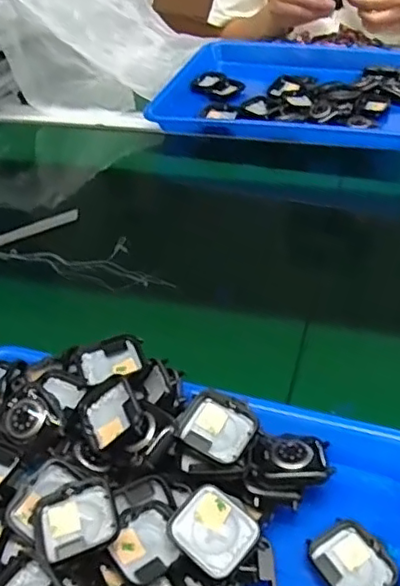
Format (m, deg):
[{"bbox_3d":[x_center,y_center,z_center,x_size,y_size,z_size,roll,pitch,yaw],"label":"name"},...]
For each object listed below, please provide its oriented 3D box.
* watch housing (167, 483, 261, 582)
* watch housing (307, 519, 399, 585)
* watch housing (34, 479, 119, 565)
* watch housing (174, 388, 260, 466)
[{"bbox_3d":[0.007,0.122,0.318,0.043,0.008,0.036,30,53,34],"label":"watch housing"},{"bbox_3d":[0.084,0.150,0.338,0.038,0.008,0.044,-24,44,-19],"label":"watch housing"},{"bbox_3d":[-0.064,0.118,0.318,0.041,0.008,0.038,-19,43,-14],"label":"watch housing"},{"bbox_3d":[0.012,0.080,0.361,0.043,0.014,0.036,17,47,24],"label":"watch housing"}]

